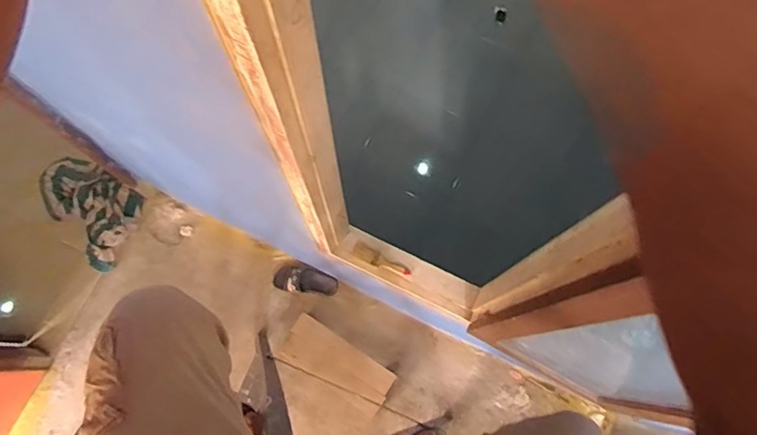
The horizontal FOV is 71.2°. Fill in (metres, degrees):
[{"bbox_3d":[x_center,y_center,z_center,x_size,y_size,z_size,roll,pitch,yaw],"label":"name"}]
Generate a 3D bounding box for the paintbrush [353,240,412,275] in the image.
[{"bbox_3d":[0.008,0.132,1.597,0.179,0.009,0.050,31,99,-4],"label":"paintbrush"}]

